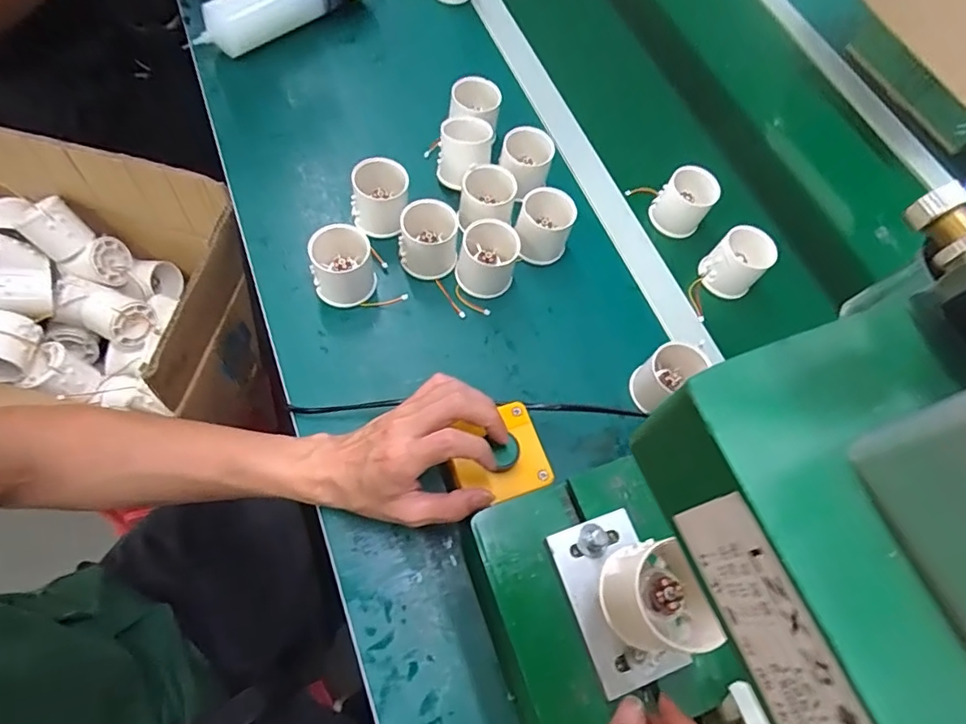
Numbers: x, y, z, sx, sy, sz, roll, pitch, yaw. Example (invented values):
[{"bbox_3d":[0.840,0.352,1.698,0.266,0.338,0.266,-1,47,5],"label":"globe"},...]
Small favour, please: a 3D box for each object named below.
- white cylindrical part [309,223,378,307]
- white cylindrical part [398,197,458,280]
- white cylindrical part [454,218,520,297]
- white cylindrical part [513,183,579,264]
[{"bbox_3d":[-0.127,-0.086,0.477,0.054,0.063,0.049,-17,69,-16],"label":"white cylindrical part"},{"bbox_3d":[-0.051,-0.115,0.503,0.054,0.057,0.054,5,64,-4],"label":"white cylindrical part"},{"bbox_3d":[0.004,-0.098,0.503,0.057,0.055,0.057,14,64,0],"label":"white cylindrical part"},{"bbox_3d":[0.059,-0.134,0.527,0.056,0.050,0.055,14,64,0],"label":"white cylindrical part"}]

